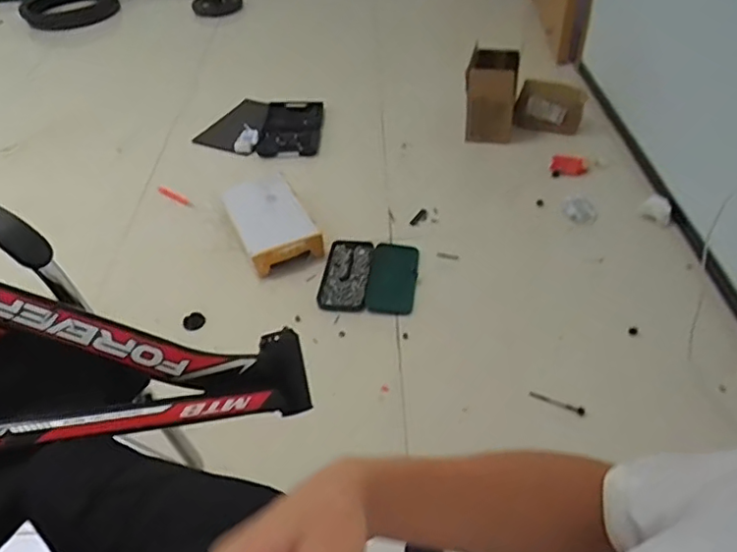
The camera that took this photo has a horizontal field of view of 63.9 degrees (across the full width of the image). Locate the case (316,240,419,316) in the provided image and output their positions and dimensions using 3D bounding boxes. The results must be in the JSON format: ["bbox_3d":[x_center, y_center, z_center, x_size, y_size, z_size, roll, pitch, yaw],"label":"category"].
[{"bbox_3d":[0.003,-0.003,1.576,0.242,0.043,0.251,3,43,8],"label":"case"}]

